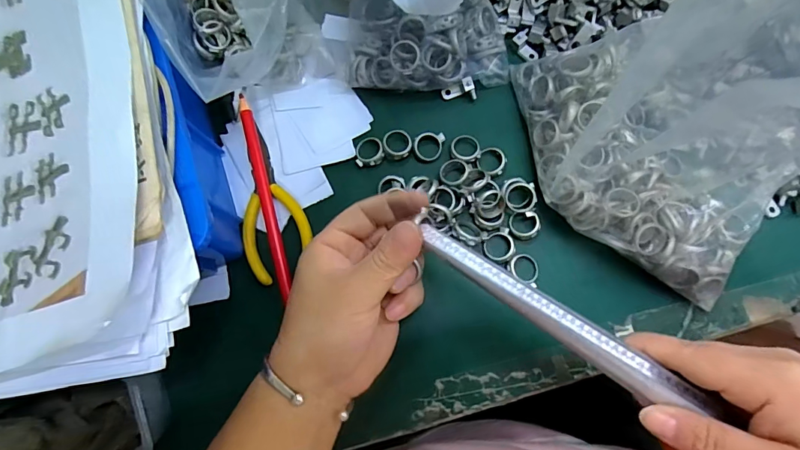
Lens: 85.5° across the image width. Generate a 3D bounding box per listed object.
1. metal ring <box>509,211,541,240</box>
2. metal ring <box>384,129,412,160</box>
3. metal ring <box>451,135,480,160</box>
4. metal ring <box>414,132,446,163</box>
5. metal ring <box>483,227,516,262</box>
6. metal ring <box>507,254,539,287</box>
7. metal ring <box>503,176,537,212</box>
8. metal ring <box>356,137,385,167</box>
[{"bbox_3d":[0.088,0.000,0.302,0.021,0.007,0.019,-4,78,2],"label":"metal ring"},{"bbox_3d":[-0.002,-0.059,0.318,0.020,0.006,0.023,4,79,4],"label":"metal ring"},{"bbox_3d":[0.048,-0.056,0.316,0.020,0.006,0.020,-1,78,3],"label":"metal ring"},{"bbox_3d":[0.021,-0.058,0.319,0.022,0.007,0.022,-1,78,3],"label":"metal ring"},{"bbox_3d":[0.069,0.015,0.300,0.021,0.005,0.022,-1,78,3],"label":"metal ring"},{"bbox_3d":[0.085,0.030,0.298,0.023,0.004,0.021,21,66,-15],"label":"metal ring"},{"bbox_3d":[0.083,-0.022,0.304,0.022,0.008,0.024,-1,78,3],"label":"metal ring"},{"bbox_3d":[-0.022,-0.055,0.319,0.021,0.006,0.022,-1,78,3],"label":"metal ring"}]

